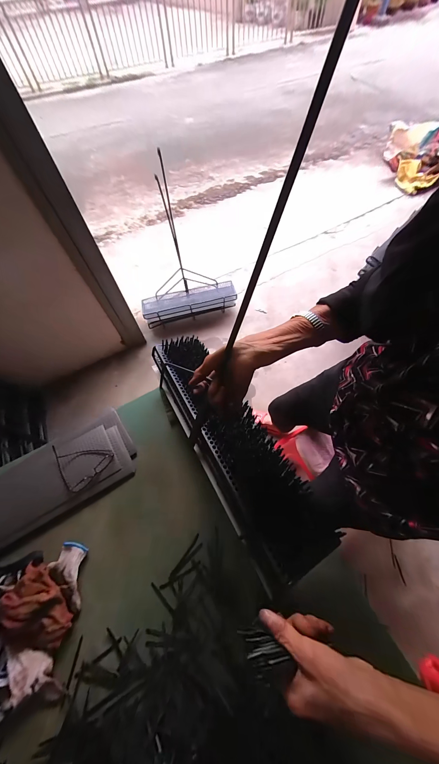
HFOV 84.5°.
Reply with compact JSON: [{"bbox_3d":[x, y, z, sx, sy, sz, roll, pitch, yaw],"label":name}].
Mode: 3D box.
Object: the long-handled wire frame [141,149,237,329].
[{"bbox_3d":[-0.259,-0.806,1.491,0.612,0.825,0.143,-13,28,-1],"label":"long-handled wire frame"}]

